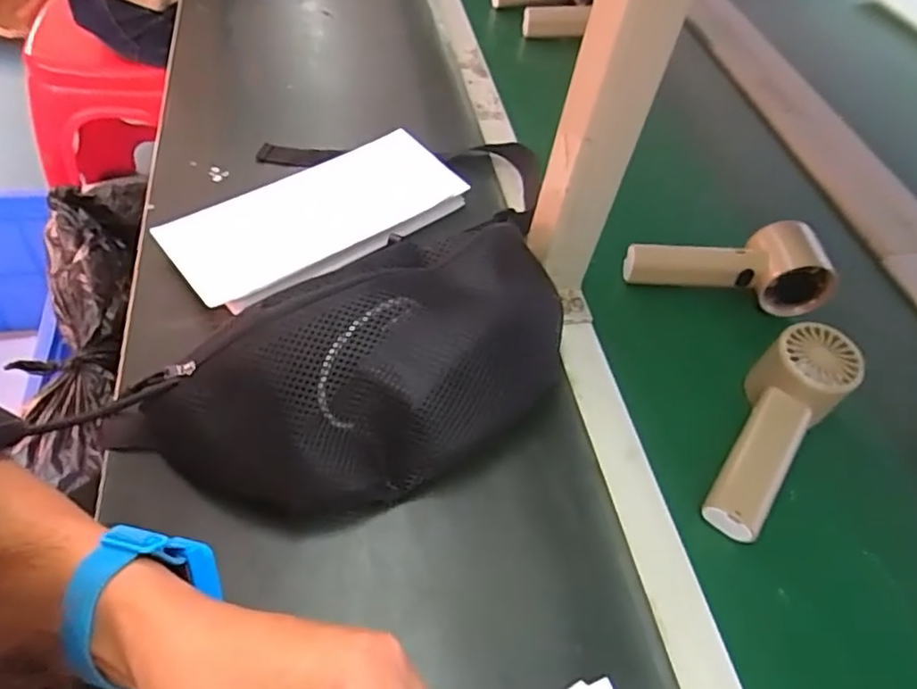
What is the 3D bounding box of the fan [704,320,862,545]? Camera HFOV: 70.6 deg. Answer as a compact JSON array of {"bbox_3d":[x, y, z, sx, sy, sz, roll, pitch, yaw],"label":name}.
[{"bbox_3d":[0.205,0.052,0.425,0.056,0.045,0.156,38,57,21],"label":"fan"}]

